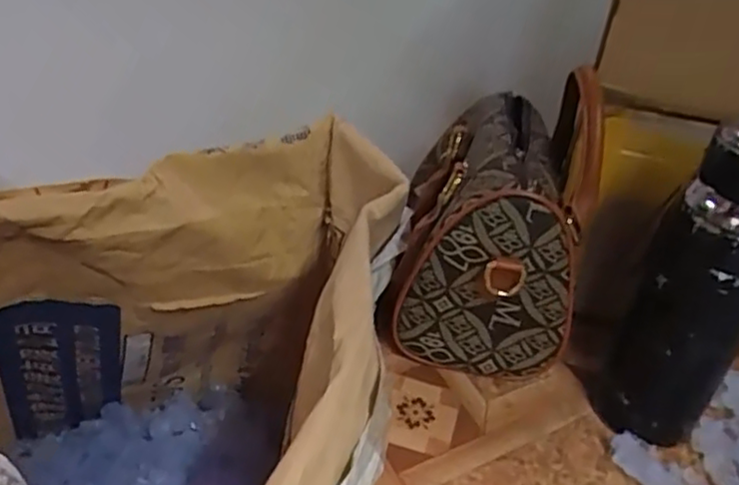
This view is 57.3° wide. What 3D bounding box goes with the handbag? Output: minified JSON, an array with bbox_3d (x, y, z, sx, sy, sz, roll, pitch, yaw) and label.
[{"bbox_3d":[0.100,-0.021,0.568,0.132,0.178,0.236,12,32,4],"label":"handbag"}]

